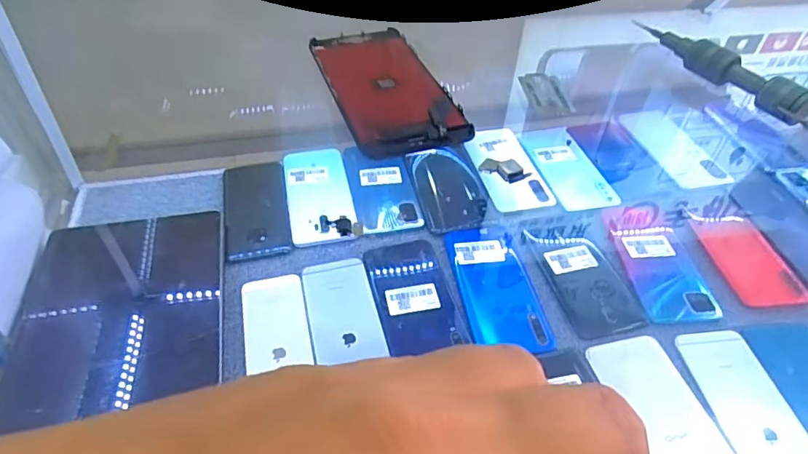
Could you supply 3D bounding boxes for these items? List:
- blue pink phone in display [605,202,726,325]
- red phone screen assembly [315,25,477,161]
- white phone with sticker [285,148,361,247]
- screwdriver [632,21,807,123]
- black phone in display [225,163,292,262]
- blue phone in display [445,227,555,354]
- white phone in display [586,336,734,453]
[{"bbox_3d":[0.271,0.034,0.557,0.074,0.007,0.160,-2,45,-3],"label":"blue pink phone in display"},{"bbox_3d":[-0.011,-0.078,0.275,0.056,0.008,0.118,-14,47,-15],"label":"red phone screen assembly"},{"bbox_3d":[-0.103,-0.042,0.623,0.074,0.006,0.161,-9,45,-9],"label":"white phone with sticker"},{"bbox_3d":[0.168,-0.090,0.282,0.013,0.016,0.108,-22,49,-21],"label":"screwdriver"},{"bbox_3d":[-0.173,-0.026,0.609,0.069,0.011,0.162,-10,46,-11],"label":"black phone in display"},{"bbox_3d":[0.094,0.058,0.533,0.074,0.006,0.158,-5,45,-6],"label":"blue phone in display"},{"bbox_3d":[0.215,0.151,0.435,0.069,0.010,0.135,-7,45,-8],"label":"white phone in display"}]

